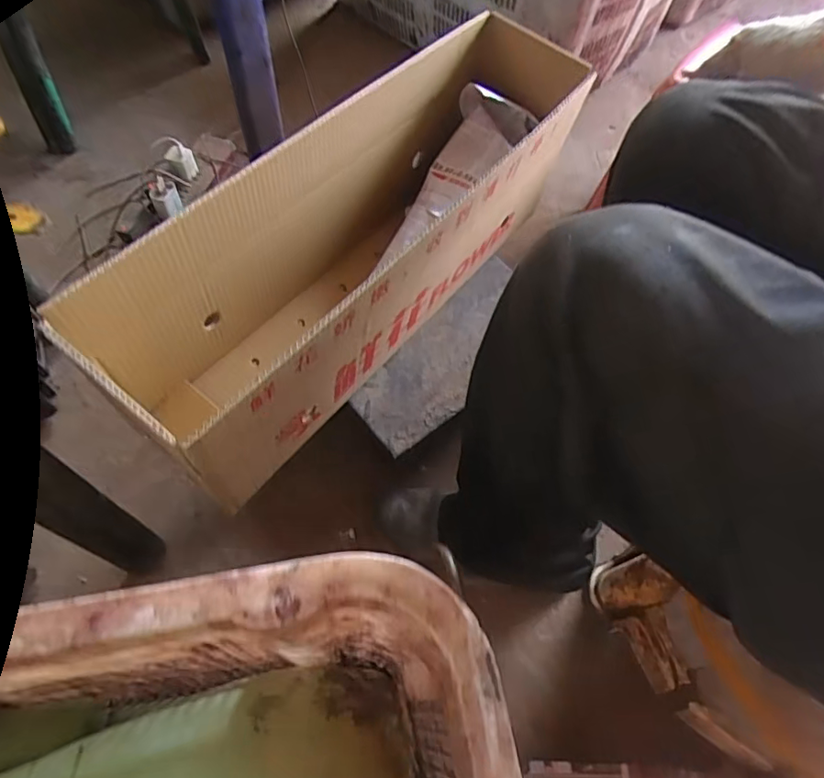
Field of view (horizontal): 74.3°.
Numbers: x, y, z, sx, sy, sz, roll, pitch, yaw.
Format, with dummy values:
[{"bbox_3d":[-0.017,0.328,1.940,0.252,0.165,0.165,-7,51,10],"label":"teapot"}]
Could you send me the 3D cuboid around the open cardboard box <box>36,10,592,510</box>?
[{"bbox_3d":[-0.042,-0.164,0.596,0.187,0.239,0.586,36,66,15],"label":"open cardboard box"}]

